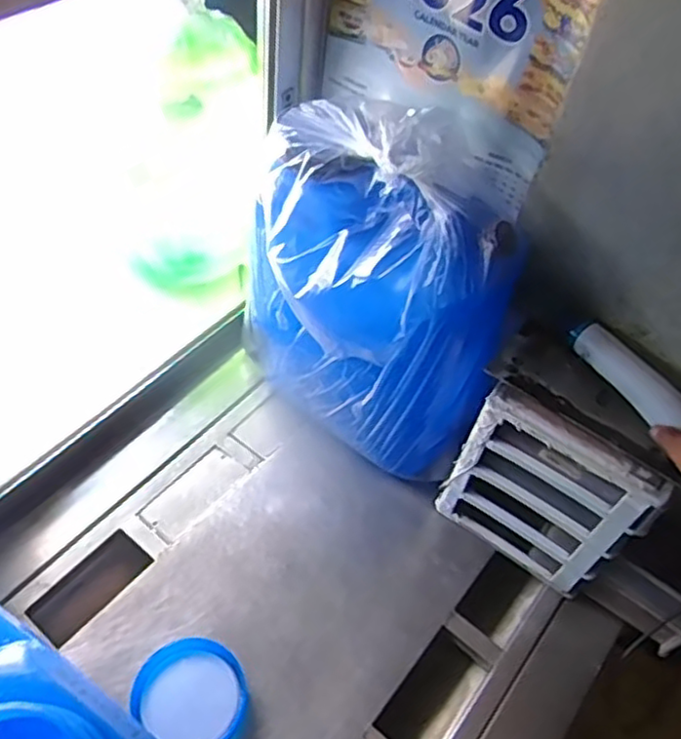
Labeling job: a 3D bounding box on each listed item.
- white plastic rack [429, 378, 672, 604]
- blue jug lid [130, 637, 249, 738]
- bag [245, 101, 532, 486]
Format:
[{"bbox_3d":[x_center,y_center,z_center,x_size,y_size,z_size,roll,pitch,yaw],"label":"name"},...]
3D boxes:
[{"bbox_3d":[0.252,0.159,0.861,0.219,0.260,0.050,31,55,18],"label":"white plastic rack"},{"bbox_3d":[-0.171,0.374,0.780,0.123,0.020,0.114,3,51,-4],"label":"blue jug lid"},{"bbox_3d":[0.039,-0.080,0.881,0.316,0.406,0.258,2,51,-4],"label":"bag"}]

